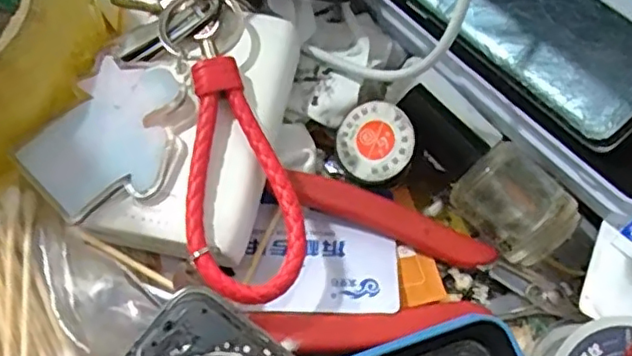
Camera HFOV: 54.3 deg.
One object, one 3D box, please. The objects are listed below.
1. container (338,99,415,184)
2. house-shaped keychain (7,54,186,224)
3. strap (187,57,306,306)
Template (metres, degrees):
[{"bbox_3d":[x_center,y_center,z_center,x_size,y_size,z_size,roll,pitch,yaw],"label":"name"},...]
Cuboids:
[{"bbox_3d":[0.023,-0.014,0.235,0.030,0.007,0.030,-4,78,21],"label":"container"},{"bbox_3d":[-0.069,-0.015,0.214,0.044,0.004,0.062,37,72,6],"label":"house-shaped keychain"},{"bbox_3d":[-0.027,-0.001,0.209,0.037,0.010,0.086,-9,66,-12],"label":"strap"}]

